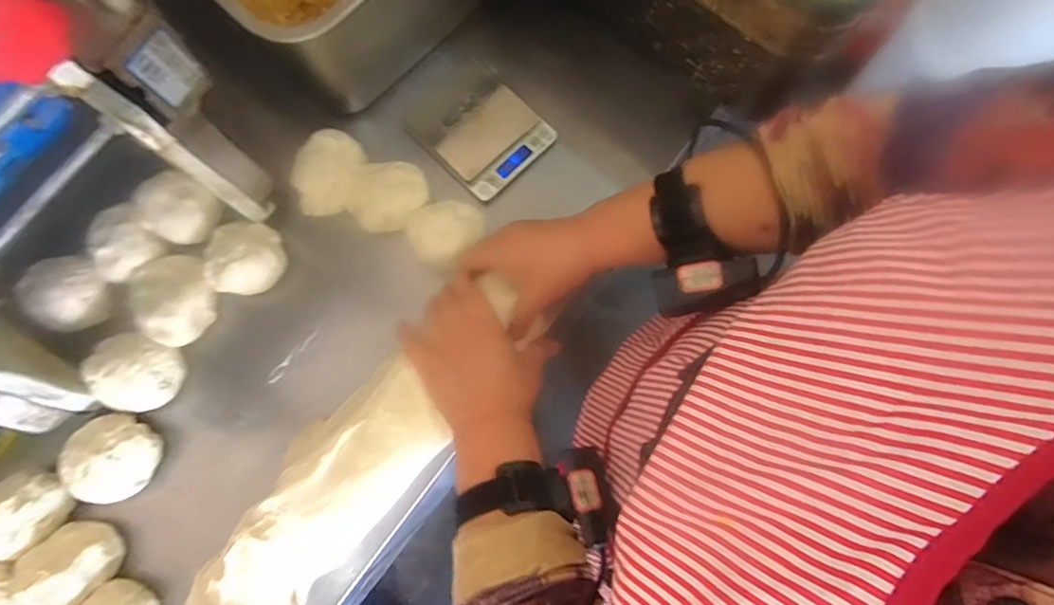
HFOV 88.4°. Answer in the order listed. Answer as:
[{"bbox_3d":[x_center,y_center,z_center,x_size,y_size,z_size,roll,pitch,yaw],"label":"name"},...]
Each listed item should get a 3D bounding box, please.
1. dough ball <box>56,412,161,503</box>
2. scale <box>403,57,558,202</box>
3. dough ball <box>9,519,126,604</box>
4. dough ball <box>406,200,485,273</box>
[{"bbox_3d":[-0.358,0.134,0.468,0.062,0.042,0.070,15,78,3],"label":"dough ball"},{"bbox_3d":[-0.048,-0.176,0.545,0.123,0.016,0.103,44,81,8],"label":"scale"},{"bbox_3d":[-0.386,0.223,0.453,0.079,0.042,0.065,-25,79,-6],"label":"dough ball"},{"bbox_3d":[-0.078,-0.065,0.507,0.060,0.030,0.067,33,79,7],"label":"dough ball"}]

